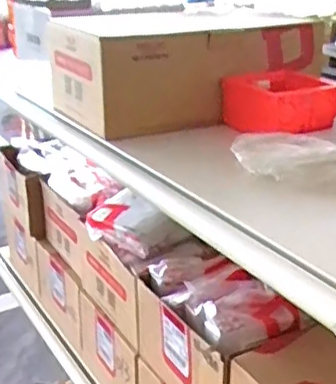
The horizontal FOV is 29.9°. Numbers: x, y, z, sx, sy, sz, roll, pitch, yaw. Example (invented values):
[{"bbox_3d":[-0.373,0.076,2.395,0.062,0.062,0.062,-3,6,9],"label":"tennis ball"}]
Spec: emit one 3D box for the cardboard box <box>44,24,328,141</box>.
[{"bbox_3d":[0.024,-0.139,0.696,0.260,0.096,0.148,-14,25,-28],"label":"cardboard box"}]

